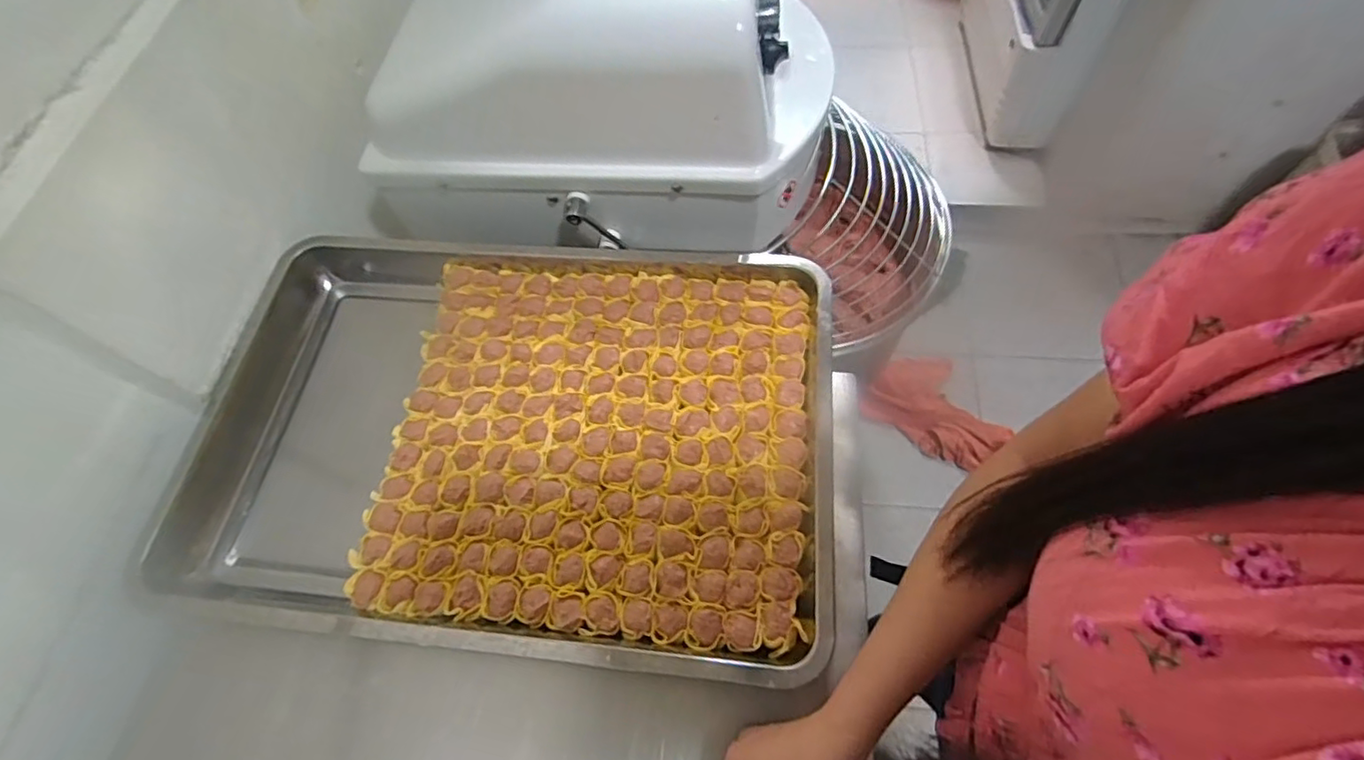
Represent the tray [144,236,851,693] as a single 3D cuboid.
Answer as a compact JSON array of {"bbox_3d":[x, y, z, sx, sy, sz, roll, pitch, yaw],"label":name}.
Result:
[{"bbox_3d":[-0.173,0.037,0.561,0.614,0.049,0.394,4,63,6],"label":"tray"}]

